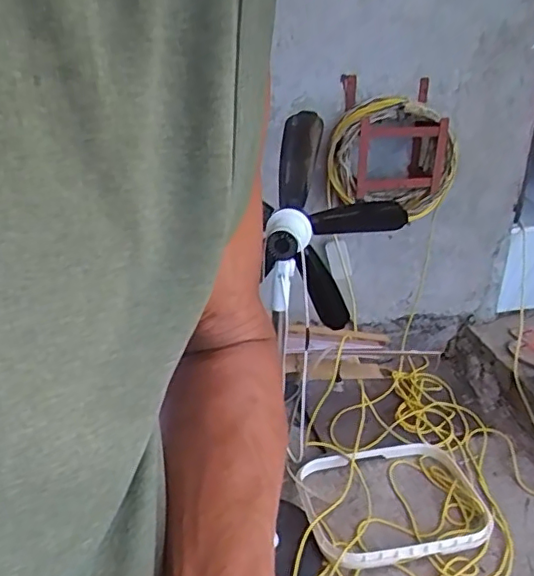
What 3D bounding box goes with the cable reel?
[{"bbox_3d":[0.325,-0.366,1.544,0.313,0.333,0.194,7,25,-11],"label":"cable reel"}]

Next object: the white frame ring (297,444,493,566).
[{"bbox_3d":[0.324,0.530,1.481,0.446,0.058,0.344,-7,28,-15],"label":"white frame ring"}]

